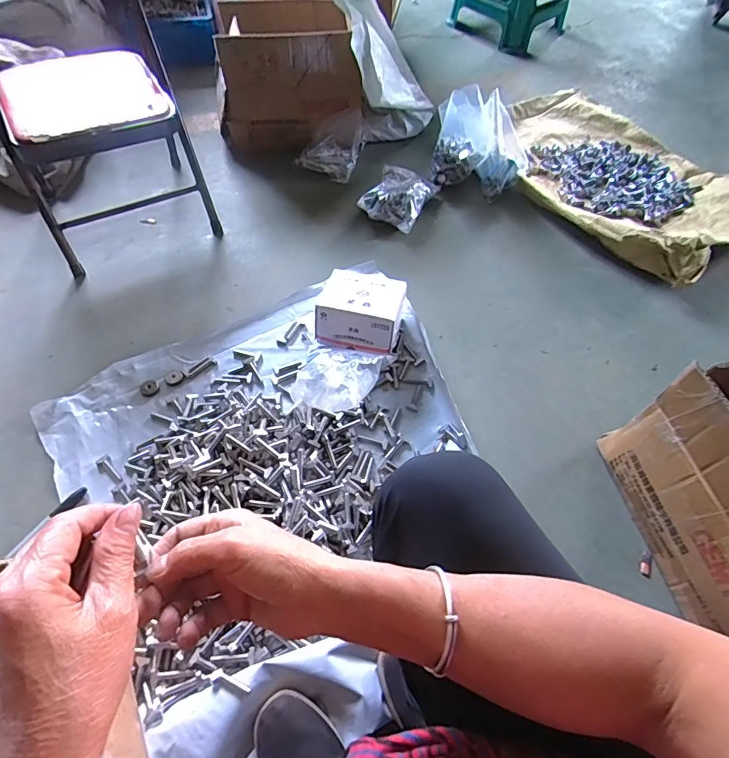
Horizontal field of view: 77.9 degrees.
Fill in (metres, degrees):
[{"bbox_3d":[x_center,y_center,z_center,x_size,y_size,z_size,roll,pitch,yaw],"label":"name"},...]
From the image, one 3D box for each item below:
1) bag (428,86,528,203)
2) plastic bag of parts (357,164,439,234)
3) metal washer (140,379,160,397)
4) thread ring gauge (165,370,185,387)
[{"bbox_3d":[0.276,-0.566,1.080,0.226,0.172,0.145,21,59,11],"label":"bag"},{"bbox_3d":[0.080,-0.438,1.078,0.141,0.058,0.186,23,59,12],"label":"plastic bag of parts"},{"bbox_3d":[-0.383,0.015,0.803,0.032,0.004,0.032,1,59,-2],"label":"metal washer"},{"bbox_3d":[-0.343,-0.001,0.817,0.032,0.004,0.031,1,59,-2],"label":"thread ring gauge"}]

